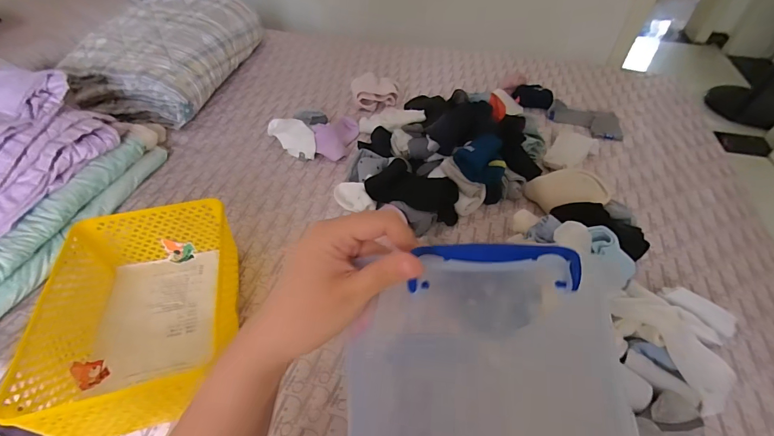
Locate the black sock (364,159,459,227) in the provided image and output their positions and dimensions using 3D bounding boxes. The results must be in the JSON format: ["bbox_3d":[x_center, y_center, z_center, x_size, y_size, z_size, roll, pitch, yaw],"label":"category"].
[{"bbox_3d":[0.053,-0.053,0.669,0.170,0.055,0.085,17,50,-2],"label":"black sock"}]

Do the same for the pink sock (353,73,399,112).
[{"bbox_3d":[-0.025,-0.314,0.924,0.121,0.045,0.102,-6,49,-5],"label":"pink sock"}]

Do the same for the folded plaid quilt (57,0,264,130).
[{"bbox_3d":[-0.565,-0.427,0.959,0.326,0.157,0.440,9,49,7],"label":"folded plaid quilt"}]

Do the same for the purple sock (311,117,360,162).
[{"bbox_3d":[-0.111,-0.188,0.807,0.071,0.052,0.128,13,50,10],"label":"purple sock"}]

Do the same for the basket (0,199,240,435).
[{"bbox_3d":[-0.314,0.120,0.499,0.208,0.115,0.276,-11,50,-10],"label":"basket"}]

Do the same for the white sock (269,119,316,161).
[{"bbox_3d":[-0.206,-0.176,0.805,0.065,0.048,0.136,-33,57,-26],"label":"white sock"}]

